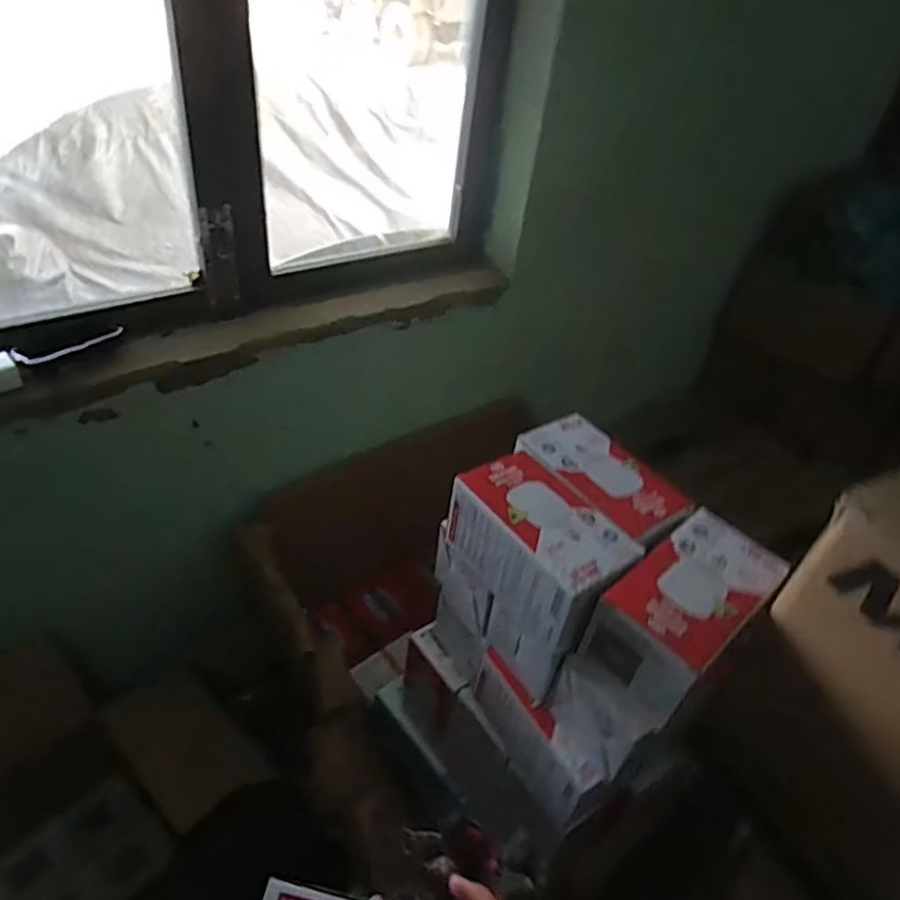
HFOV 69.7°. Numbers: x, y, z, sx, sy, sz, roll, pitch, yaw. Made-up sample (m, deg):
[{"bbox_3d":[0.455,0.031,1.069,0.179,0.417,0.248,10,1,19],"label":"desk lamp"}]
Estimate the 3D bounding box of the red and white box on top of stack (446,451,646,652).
[{"bbox_3d":[0.074,0.087,0.560,0.084,0.096,0.158,-23,49,-31],"label":"red and white box on top of stack"}]

